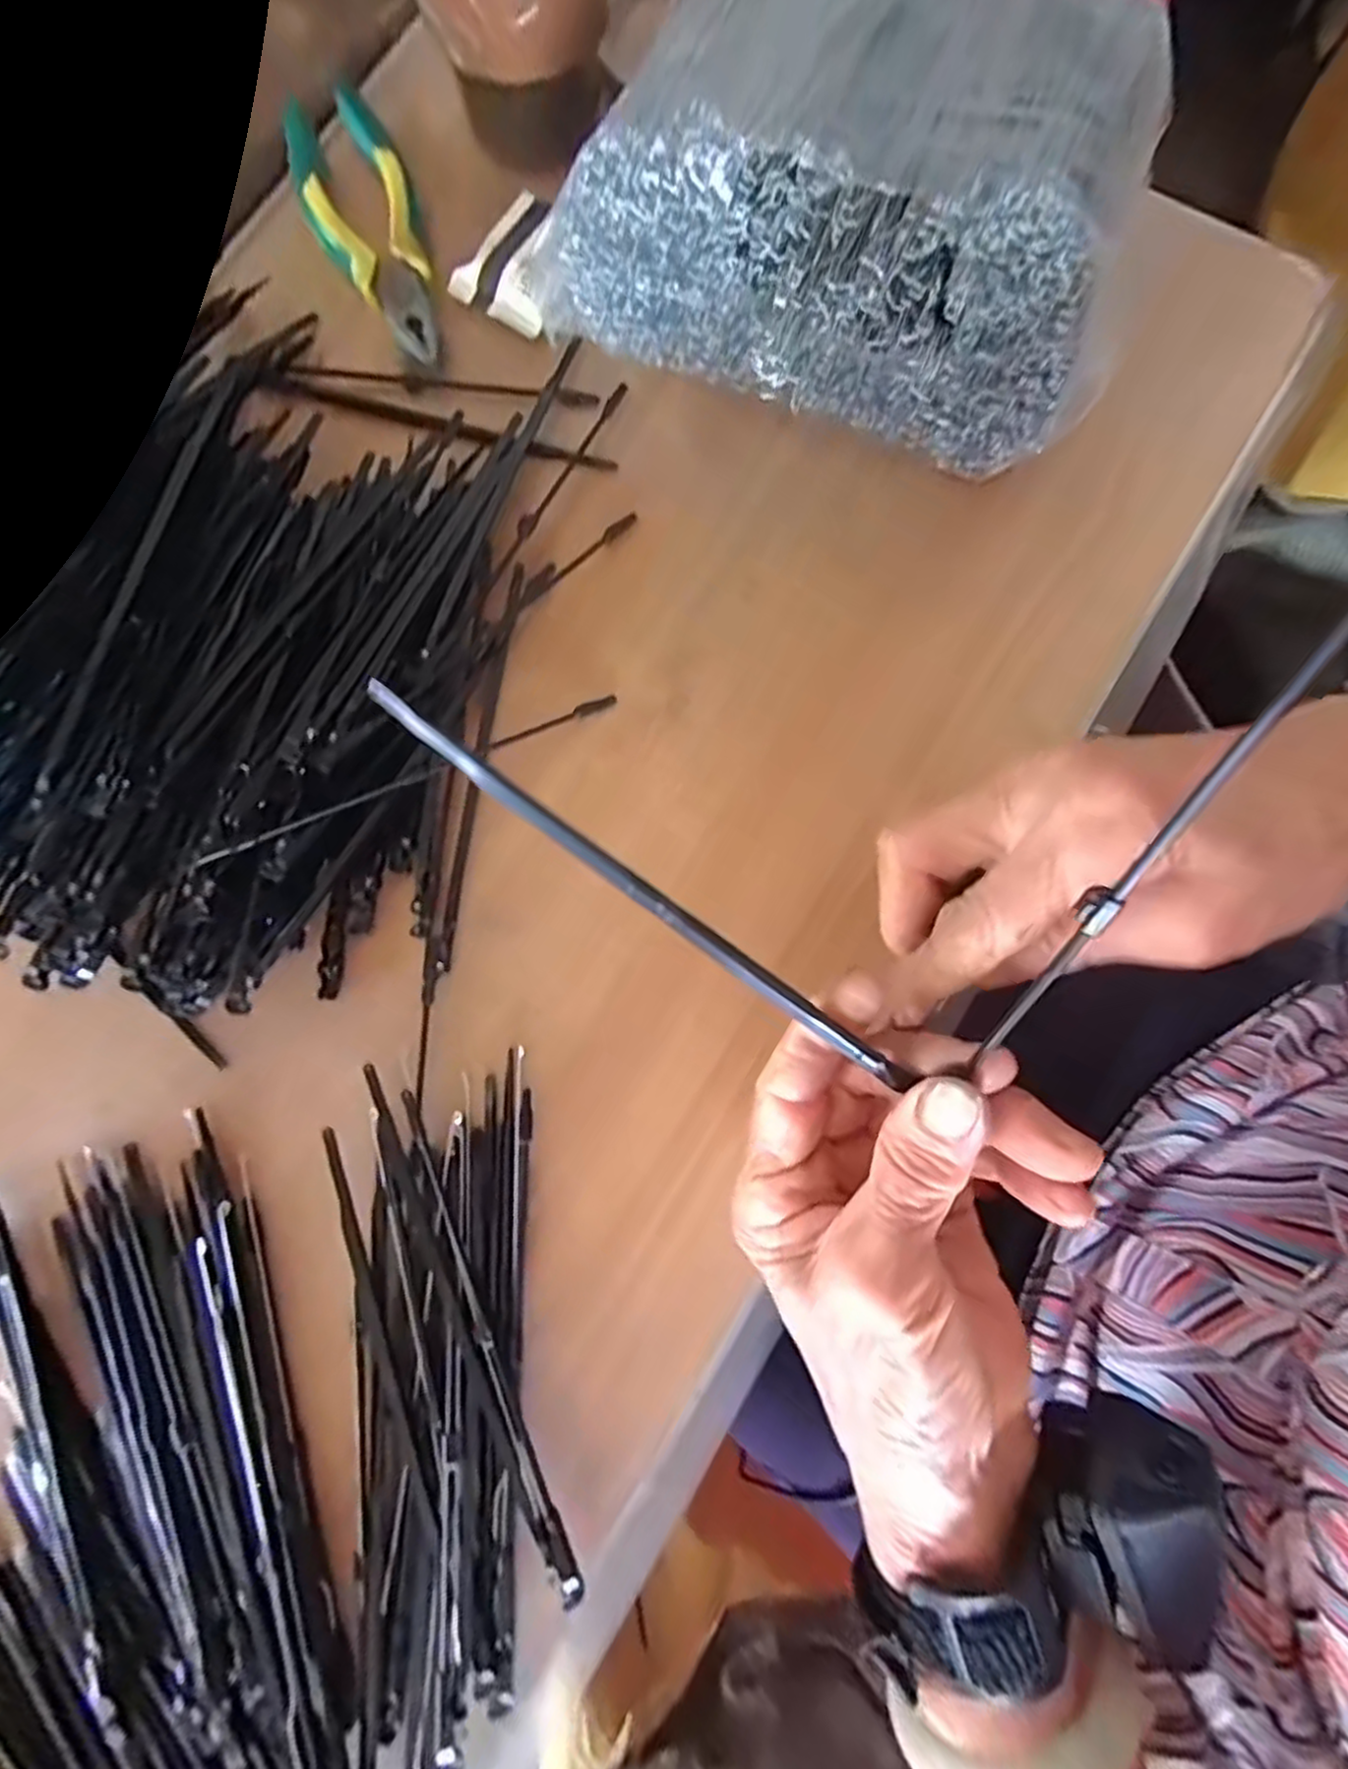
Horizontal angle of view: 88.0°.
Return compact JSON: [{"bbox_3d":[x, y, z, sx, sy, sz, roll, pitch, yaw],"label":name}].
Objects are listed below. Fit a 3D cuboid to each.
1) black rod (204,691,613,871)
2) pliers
[{"bbox_3d":[-0.101,-0.044,0.282,0.170,0.009,0.007,-27,80,-17],"label":"black rod"},{"bbox_3d":[-0.150,-0.321,0.335,0.049,0.017,0.184,-20,80,-2],"label":"pliers"}]

